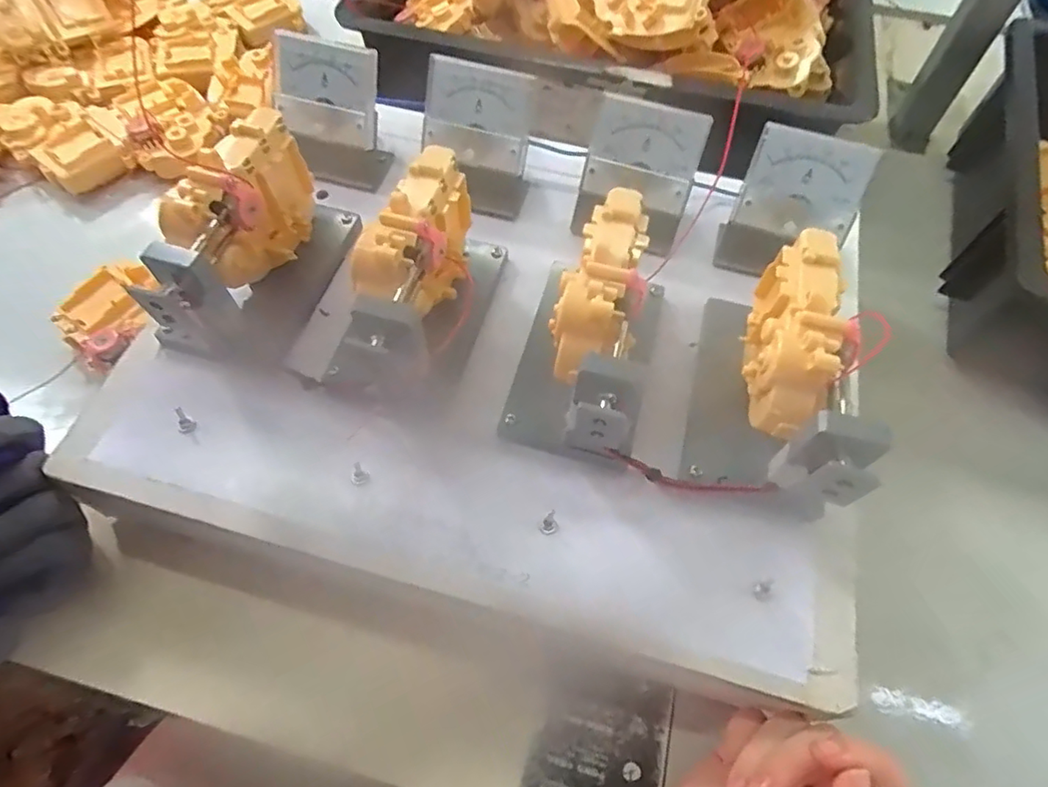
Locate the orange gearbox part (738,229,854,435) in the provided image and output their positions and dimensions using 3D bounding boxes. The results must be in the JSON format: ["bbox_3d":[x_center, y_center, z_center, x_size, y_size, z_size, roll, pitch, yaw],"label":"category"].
[{"bbox_3d":[0.124,-0.031,0.273,0.035,0.043,0.094,18,62,7],"label":"orange gearbox part"}]

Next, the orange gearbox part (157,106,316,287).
[{"bbox_3d":[-0.145,-0.095,0.320,0.027,0.083,0.084,19,62,7],"label":"orange gearbox part"}]

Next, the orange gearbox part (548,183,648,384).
[{"bbox_3d":[0.037,-0.055,0.281,0.035,0.040,0.095,13,61,4],"label":"orange gearbox part"}]

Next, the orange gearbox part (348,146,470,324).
[{"bbox_3d":[-0.055,-0.071,0.313,0.039,0.080,0.090,14,62,5],"label":"orange gearbox part"}]

